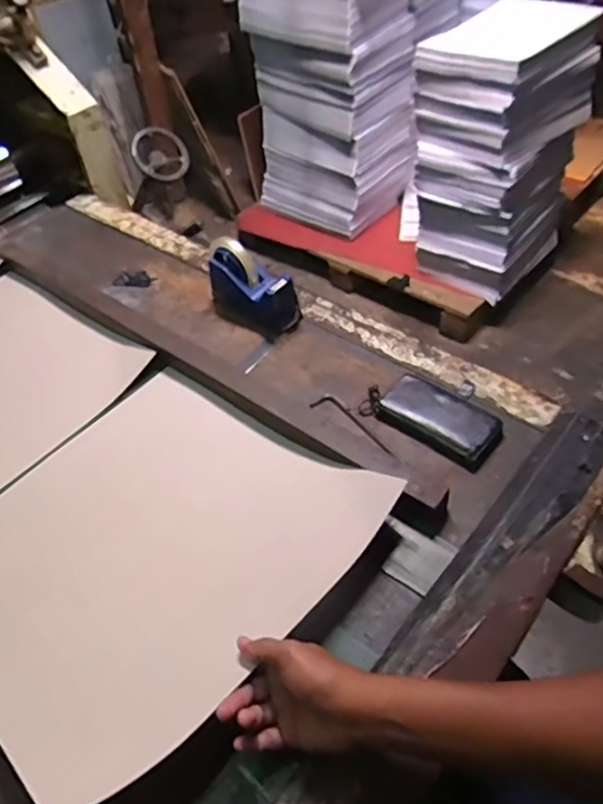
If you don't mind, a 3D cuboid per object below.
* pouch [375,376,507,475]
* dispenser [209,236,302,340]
[{"bbox_3d":[0.186,0.019,0.801,0.160,0.023,0.093,31,58,30],"label":"pouch"},{"bbox_3d":[-0.087,-0.186,0.968,0.170,0.114,0.076,30,57,29],"label":"dispenser"}]

